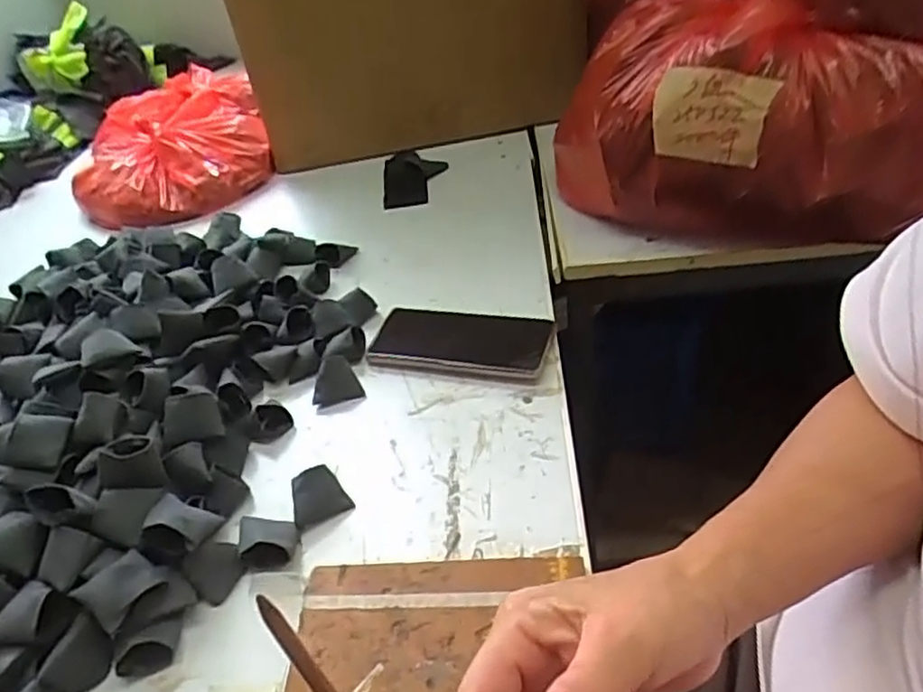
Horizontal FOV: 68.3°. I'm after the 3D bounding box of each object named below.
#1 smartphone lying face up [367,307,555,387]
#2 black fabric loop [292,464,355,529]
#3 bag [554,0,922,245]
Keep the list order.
[{"bbox_3d":[-0.004,-0.004,0.608,0.157,0.012,0.081,7,43,16],"label":"smartphone lying face up"},{"bbox_3d":[-0.105,0.108,0.494,0.040,0.026,0.030,-24,43,-18],"label":"black fabric loop"},{"bbox_3d":[0.259,-0.217,0.644,0.349,0.181,0.180,23,49,33],"label":"bag"}]

